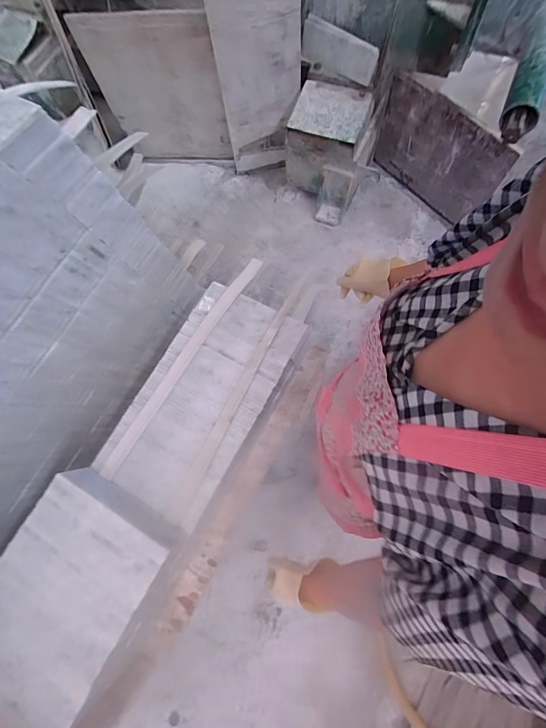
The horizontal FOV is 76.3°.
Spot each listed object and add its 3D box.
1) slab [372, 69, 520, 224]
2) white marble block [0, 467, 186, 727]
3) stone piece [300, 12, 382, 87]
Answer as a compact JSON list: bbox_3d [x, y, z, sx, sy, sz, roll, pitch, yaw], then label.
[{"bbox_3d":[0.664,-0.851,1.448,0.040,0.426,0.565,-36,72,-9],"label":"slab"},{"bbox_3d":[-0.434,0.477,0.725,0.310,0.086,0.411,27,74,13],"label":"white marble block"},{"bbox_3d":[0.246,-1.160,1.286,0.294,0.122,0.045,22,36,-1],"label":"stone piece"}]

